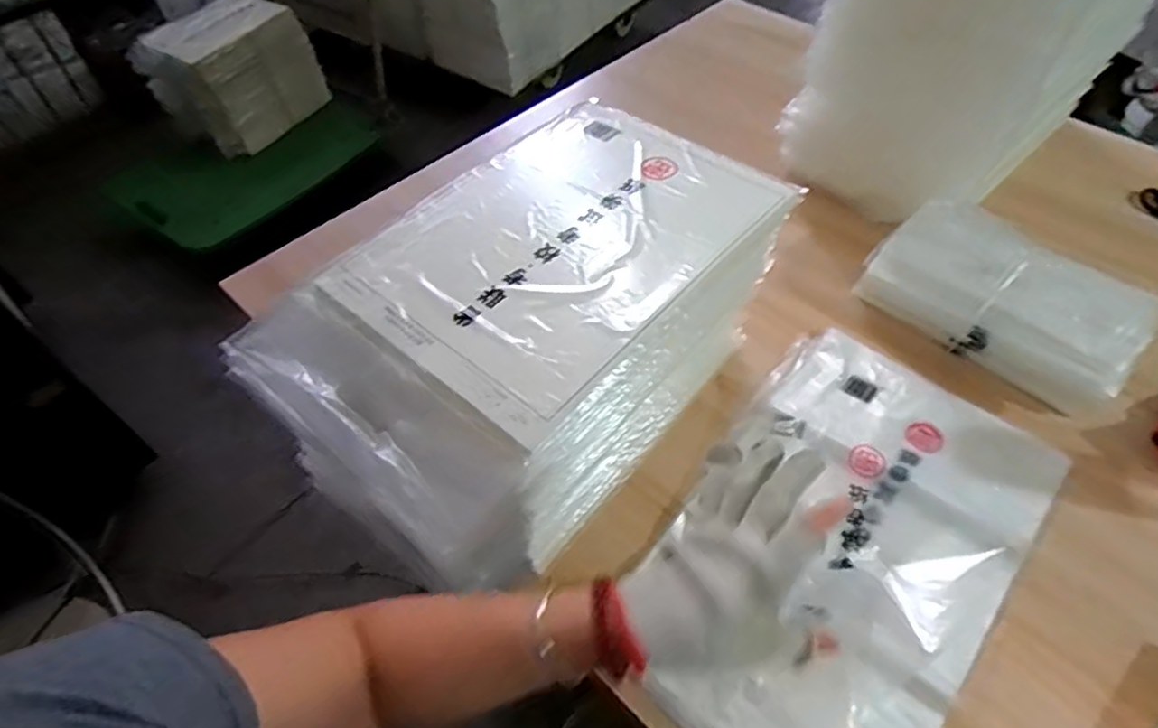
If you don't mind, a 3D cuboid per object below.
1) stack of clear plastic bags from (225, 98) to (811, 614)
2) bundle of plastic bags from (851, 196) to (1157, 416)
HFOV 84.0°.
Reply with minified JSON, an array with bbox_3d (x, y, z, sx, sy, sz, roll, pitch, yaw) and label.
[{"bbox_3d":[-0.037,-0.030,0.668,0.278,0.232,0.478,34,61,25],"label":"stack of clear plastic bags"},{"bbox_3d":[0.512,-0.076,0.784,0.143,0.108,0.295,-35,59,-22],"label":"bundle of plastic bags"}]

